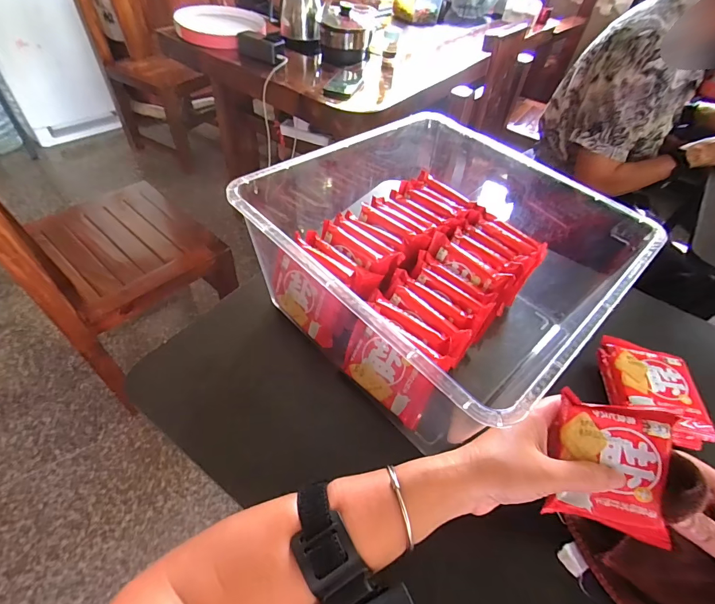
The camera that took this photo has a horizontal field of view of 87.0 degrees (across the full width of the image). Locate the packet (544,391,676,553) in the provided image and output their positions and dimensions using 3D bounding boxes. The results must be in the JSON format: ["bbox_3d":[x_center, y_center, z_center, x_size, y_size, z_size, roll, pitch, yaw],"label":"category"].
[{"bbox_3d":[0.180,0.116,0.267,0.072,0.009,0.089,9,87,17],"label":"packet"}]

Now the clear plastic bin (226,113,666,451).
[{"bbox_3d":[0.084,-0.036,0.401,0.296,0.170,0.304,-31,59,-28],"label":"clear plastic bin"}]

